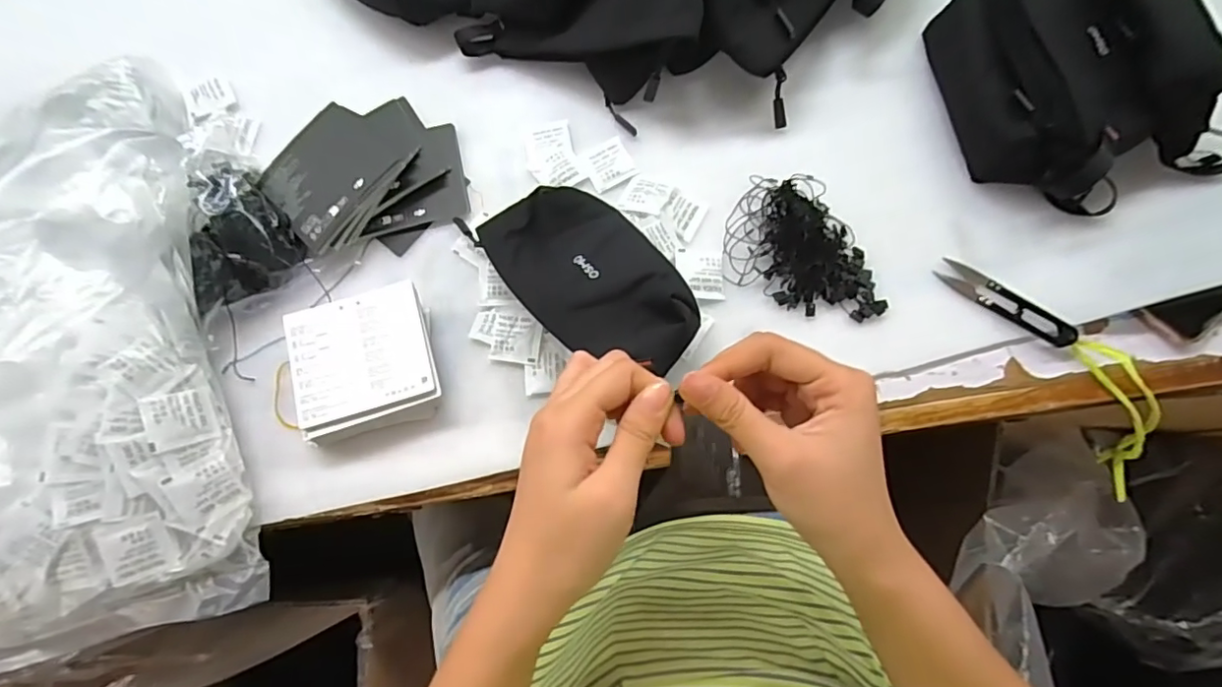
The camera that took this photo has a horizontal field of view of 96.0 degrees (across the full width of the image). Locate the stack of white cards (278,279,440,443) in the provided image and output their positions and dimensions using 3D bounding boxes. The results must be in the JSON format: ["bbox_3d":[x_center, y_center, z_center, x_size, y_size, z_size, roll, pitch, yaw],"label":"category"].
[{"bbox_3d":[-0.189,0.014,0.423,0.109,0.035,0.101,-19,75,-1],"label":"stack of white cards"}]

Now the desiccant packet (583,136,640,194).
[{"bbox_3d":[-0.002,-0.153,0.470,0.040,0.004,0.041,-29,76,-4],"label":"desiccant packet"}]

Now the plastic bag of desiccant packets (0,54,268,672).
[{"bbox_3d":[-0.483,0.012,0.409,0.366,0.083,0.450,-18,75,-1],"label":"plastic bag of desiccant packets"}]

